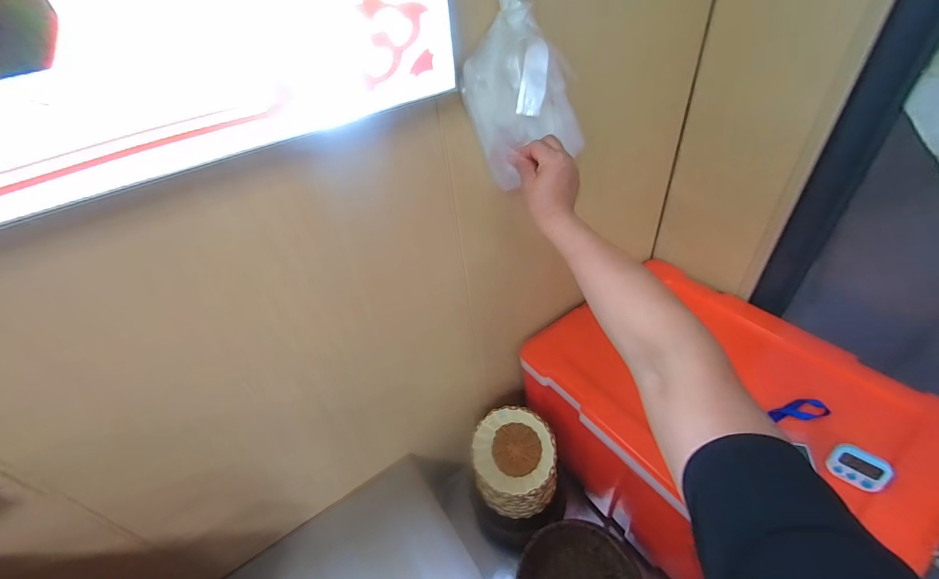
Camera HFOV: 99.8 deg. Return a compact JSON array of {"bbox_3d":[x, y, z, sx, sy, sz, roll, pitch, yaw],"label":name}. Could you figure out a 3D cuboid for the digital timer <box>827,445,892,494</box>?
[{"bbox_3d":[0.581,0.263,0.588,0.016,0.062,0.067,-15,37,-42],"label":"digital timer"}]

